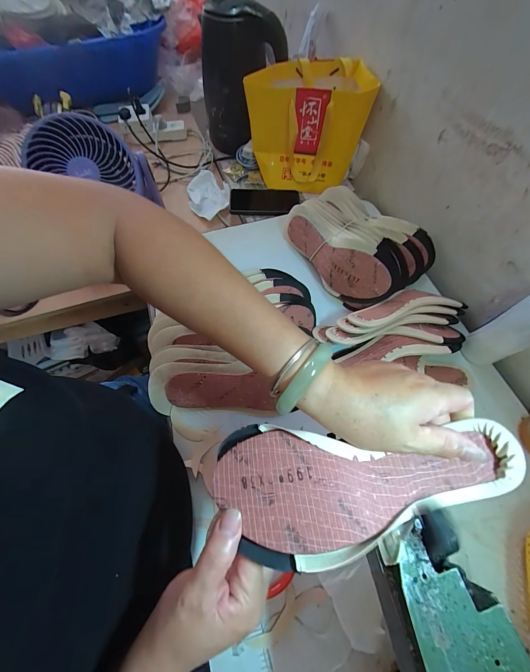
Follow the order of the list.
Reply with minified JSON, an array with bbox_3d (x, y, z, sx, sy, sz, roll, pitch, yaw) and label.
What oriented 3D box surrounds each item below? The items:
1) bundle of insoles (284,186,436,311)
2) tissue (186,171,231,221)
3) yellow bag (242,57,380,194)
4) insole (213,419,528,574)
[{"bbox_3d":[0.161,-0.180,0.505,0.185,0.083,0.253,-39,68,-18],"label":"bundle of insoles"},{"bbox_3d":[-0.140,-0.357,0.692,0.098,0.029,0.136,-6,62,-3],"label":"tissue"},{"bbox_3d":[0.089,-0.451,0.608,0.248,0.181,0.142,-4,62,-1],"label":"yellow bag"},{"bbox_3d":[0.076,0.111,0.206,0.226,0.023,0.090,-4,62,1],"label":"insole"}]

